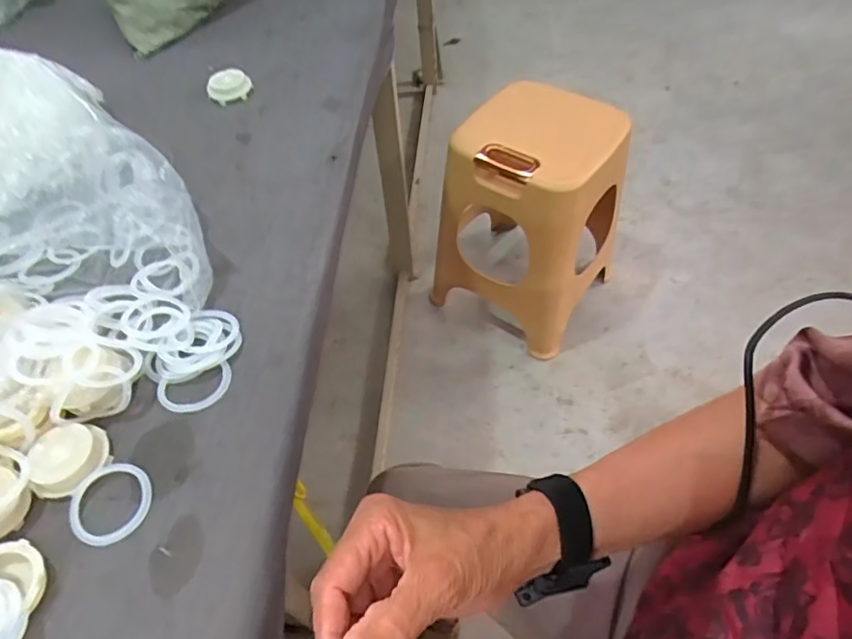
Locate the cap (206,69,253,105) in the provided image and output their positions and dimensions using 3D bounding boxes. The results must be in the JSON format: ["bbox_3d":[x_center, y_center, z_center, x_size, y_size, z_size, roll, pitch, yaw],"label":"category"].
[{"bbox_3d":[-0.270,-0.321,0.759,0.058,0.029,0.058,-2,52,2],"label":"cap"}]

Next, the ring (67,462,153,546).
[{"bbox_3d":[-0.232,0.134,0.406,0.058,0.008,0.058,-2,52,2],"label":"ring"}]

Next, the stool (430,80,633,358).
[{"bbox_3d":[0.215,-0.208,1.206,0.321,0.509,0.268,28,59,23],"label":"stool"}]

